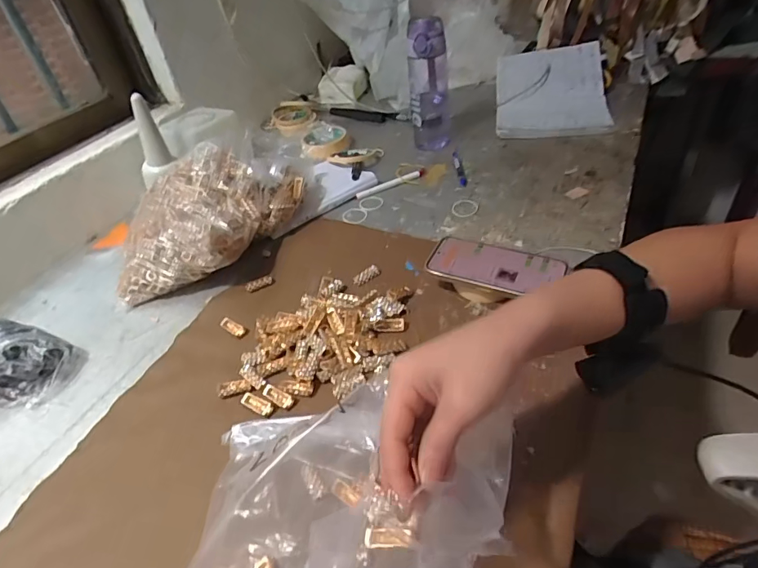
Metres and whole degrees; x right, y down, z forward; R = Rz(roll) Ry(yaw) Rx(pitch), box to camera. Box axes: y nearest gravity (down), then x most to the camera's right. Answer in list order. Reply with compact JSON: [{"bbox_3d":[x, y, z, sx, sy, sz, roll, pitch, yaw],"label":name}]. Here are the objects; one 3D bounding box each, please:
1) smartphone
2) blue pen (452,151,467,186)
[{"bbox_3d":[0.135,-0.024,0.568,0.148,0.013,0.072,13,45,25],"label":"smartphone"},{"bbox_3d":[0.139,-0.203,0.830,0.012,0.014,0.101,-5,40,1],"label":"blue pen"}]

